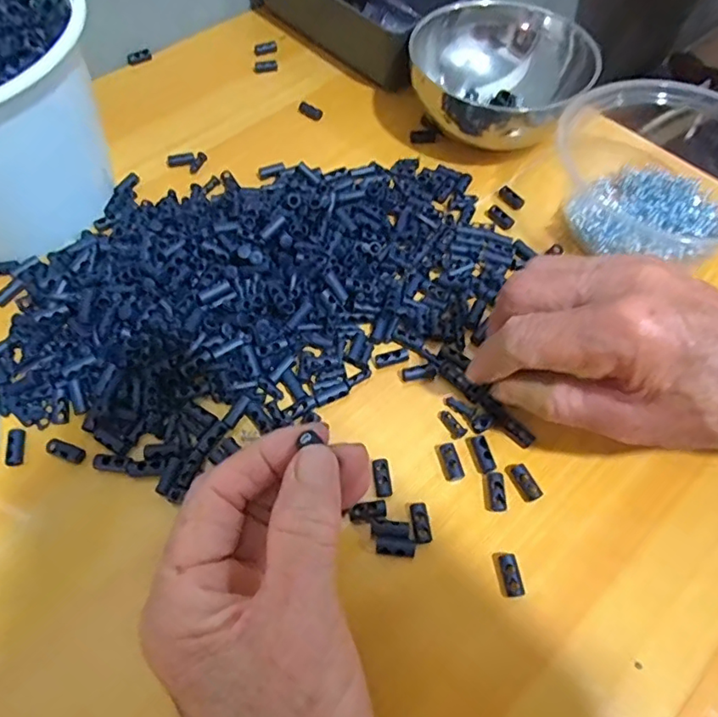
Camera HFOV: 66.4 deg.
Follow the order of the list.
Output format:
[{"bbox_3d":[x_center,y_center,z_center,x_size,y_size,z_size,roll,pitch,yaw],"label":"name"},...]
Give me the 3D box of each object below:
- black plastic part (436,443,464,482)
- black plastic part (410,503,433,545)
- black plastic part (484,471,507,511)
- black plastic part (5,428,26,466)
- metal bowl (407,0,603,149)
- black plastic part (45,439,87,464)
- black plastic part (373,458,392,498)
[{"bbox_3d":[0.047,0.051,0.280,0.010,0.007,0.021,-13,61,-9],"label":"black plastic part"},{"bbox_3d":[0.030,0.079,0.264,0.009,0.004,0.019,-4,60,-4],"label":"black plastic part"},{"bbox_3d":[0.068,0.066,0.272,0.011,0.005,0.019,6,60,2],"label":"black plastic part"},{"bbox_3d":[-0.175,0.044,0.279,0.006,0.004,0.020,-9,60,-7],"label":"black plastic part"},{"bbox_3d":[0.099,-0.197,0.399,0.121,0.066,0.121,1,60,-1],"label":"metal bowl"},{"bbox_3d":[-0.150,0.047,0.280,0.021,0.004,0.008,20,61,10],"label":"black plastic part"},{"bbox_3d":[0.012,0.061,0.276,0.008,0.006,0.020,-2,60,-3],"label":"black plastic part"}]

